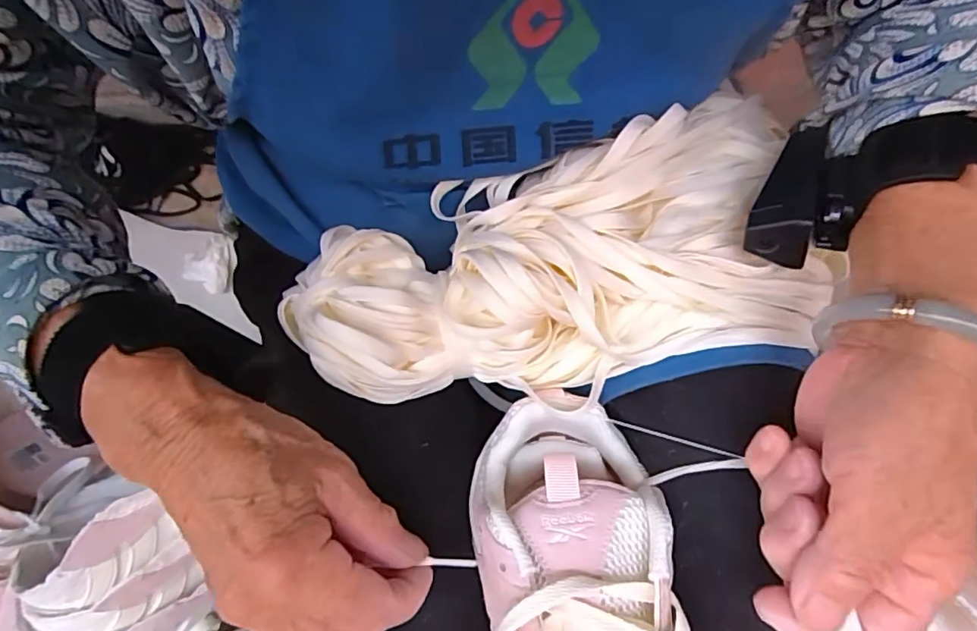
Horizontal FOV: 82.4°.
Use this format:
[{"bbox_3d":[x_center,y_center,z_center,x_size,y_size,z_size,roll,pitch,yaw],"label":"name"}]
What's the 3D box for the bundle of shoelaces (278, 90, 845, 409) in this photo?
[{"bbox_3d":[0.043,-0.032,0.303,0.305,0.067,0.132,-13,64,-3],"label":"bundle of shoelaces"}]

